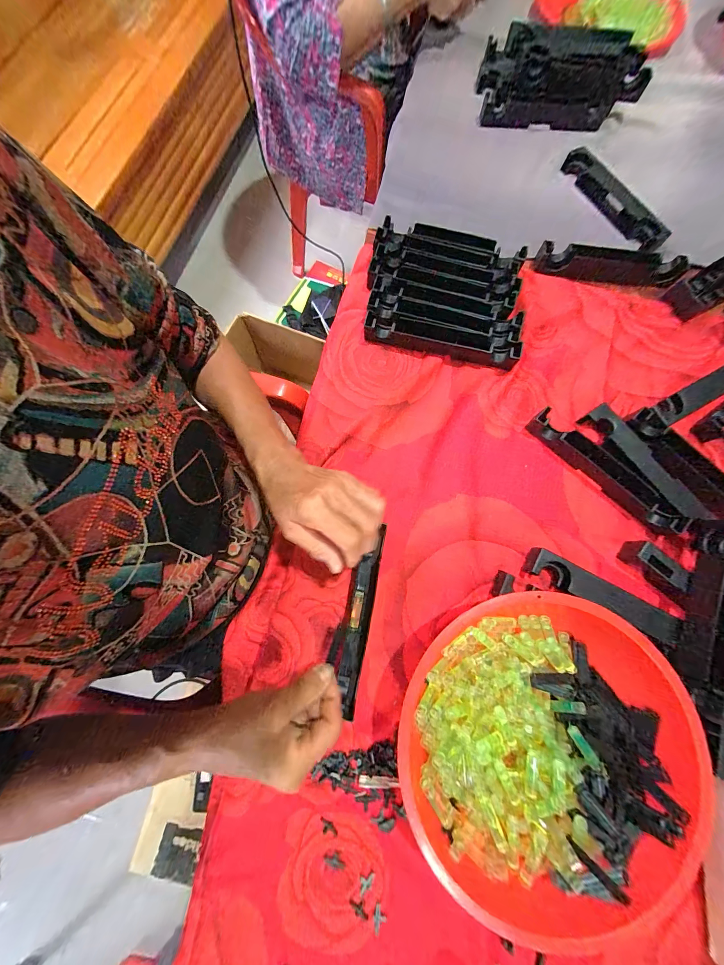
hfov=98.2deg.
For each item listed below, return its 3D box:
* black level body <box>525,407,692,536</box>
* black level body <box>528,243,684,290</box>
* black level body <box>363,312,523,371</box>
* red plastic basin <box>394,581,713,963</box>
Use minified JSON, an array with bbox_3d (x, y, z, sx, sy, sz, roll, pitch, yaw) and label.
[{"bbox_3d":[0.280,-0.013,0.365,0.192,0.021,0.034,43,81,8],"label":"black level body"},{"bbox_3d":[0.338,-0.298,0.431,0.191,0.020,0.040,9,78,2],"label":"black level body"},{"bbox_3d":[0.098,-0.176,0.396,0.193,0.022,0.029,14,78,3],"label":"black level body"},{"bbox_3d":[0.160,0.234,0.288,0.229,0.075,0.240,0,78,0],"label":"red plastic basin"}]

